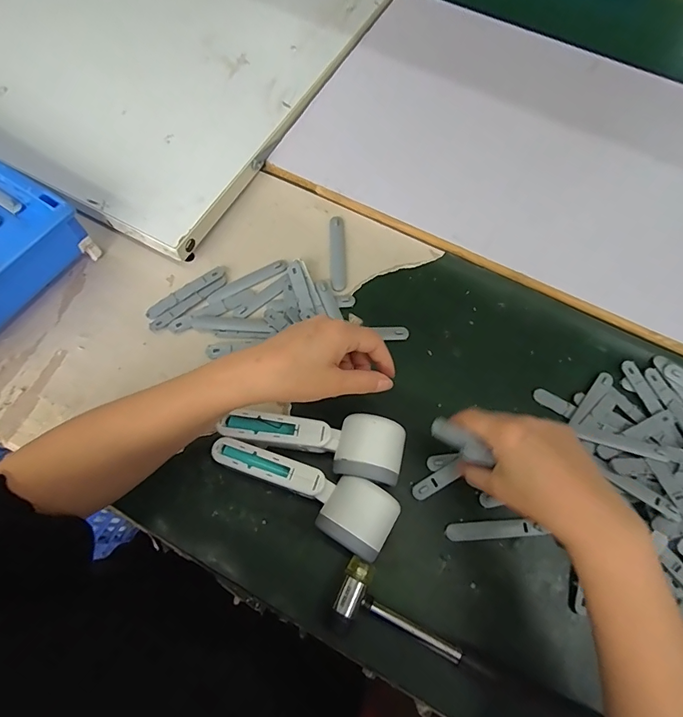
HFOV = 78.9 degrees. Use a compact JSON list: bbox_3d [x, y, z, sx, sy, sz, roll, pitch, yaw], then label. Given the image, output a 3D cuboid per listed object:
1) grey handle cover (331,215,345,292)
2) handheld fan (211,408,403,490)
[{"bbox_3d":[-0.004,-0.122,0.479,0.016,0.005,0.094,-1,71,-1],"label":"grey handle cover"},{"bbox_3d":[-0.025,0.072,0.382,0.164,0.052,0.053,13,68,3],"label":"handheld fan"}]

